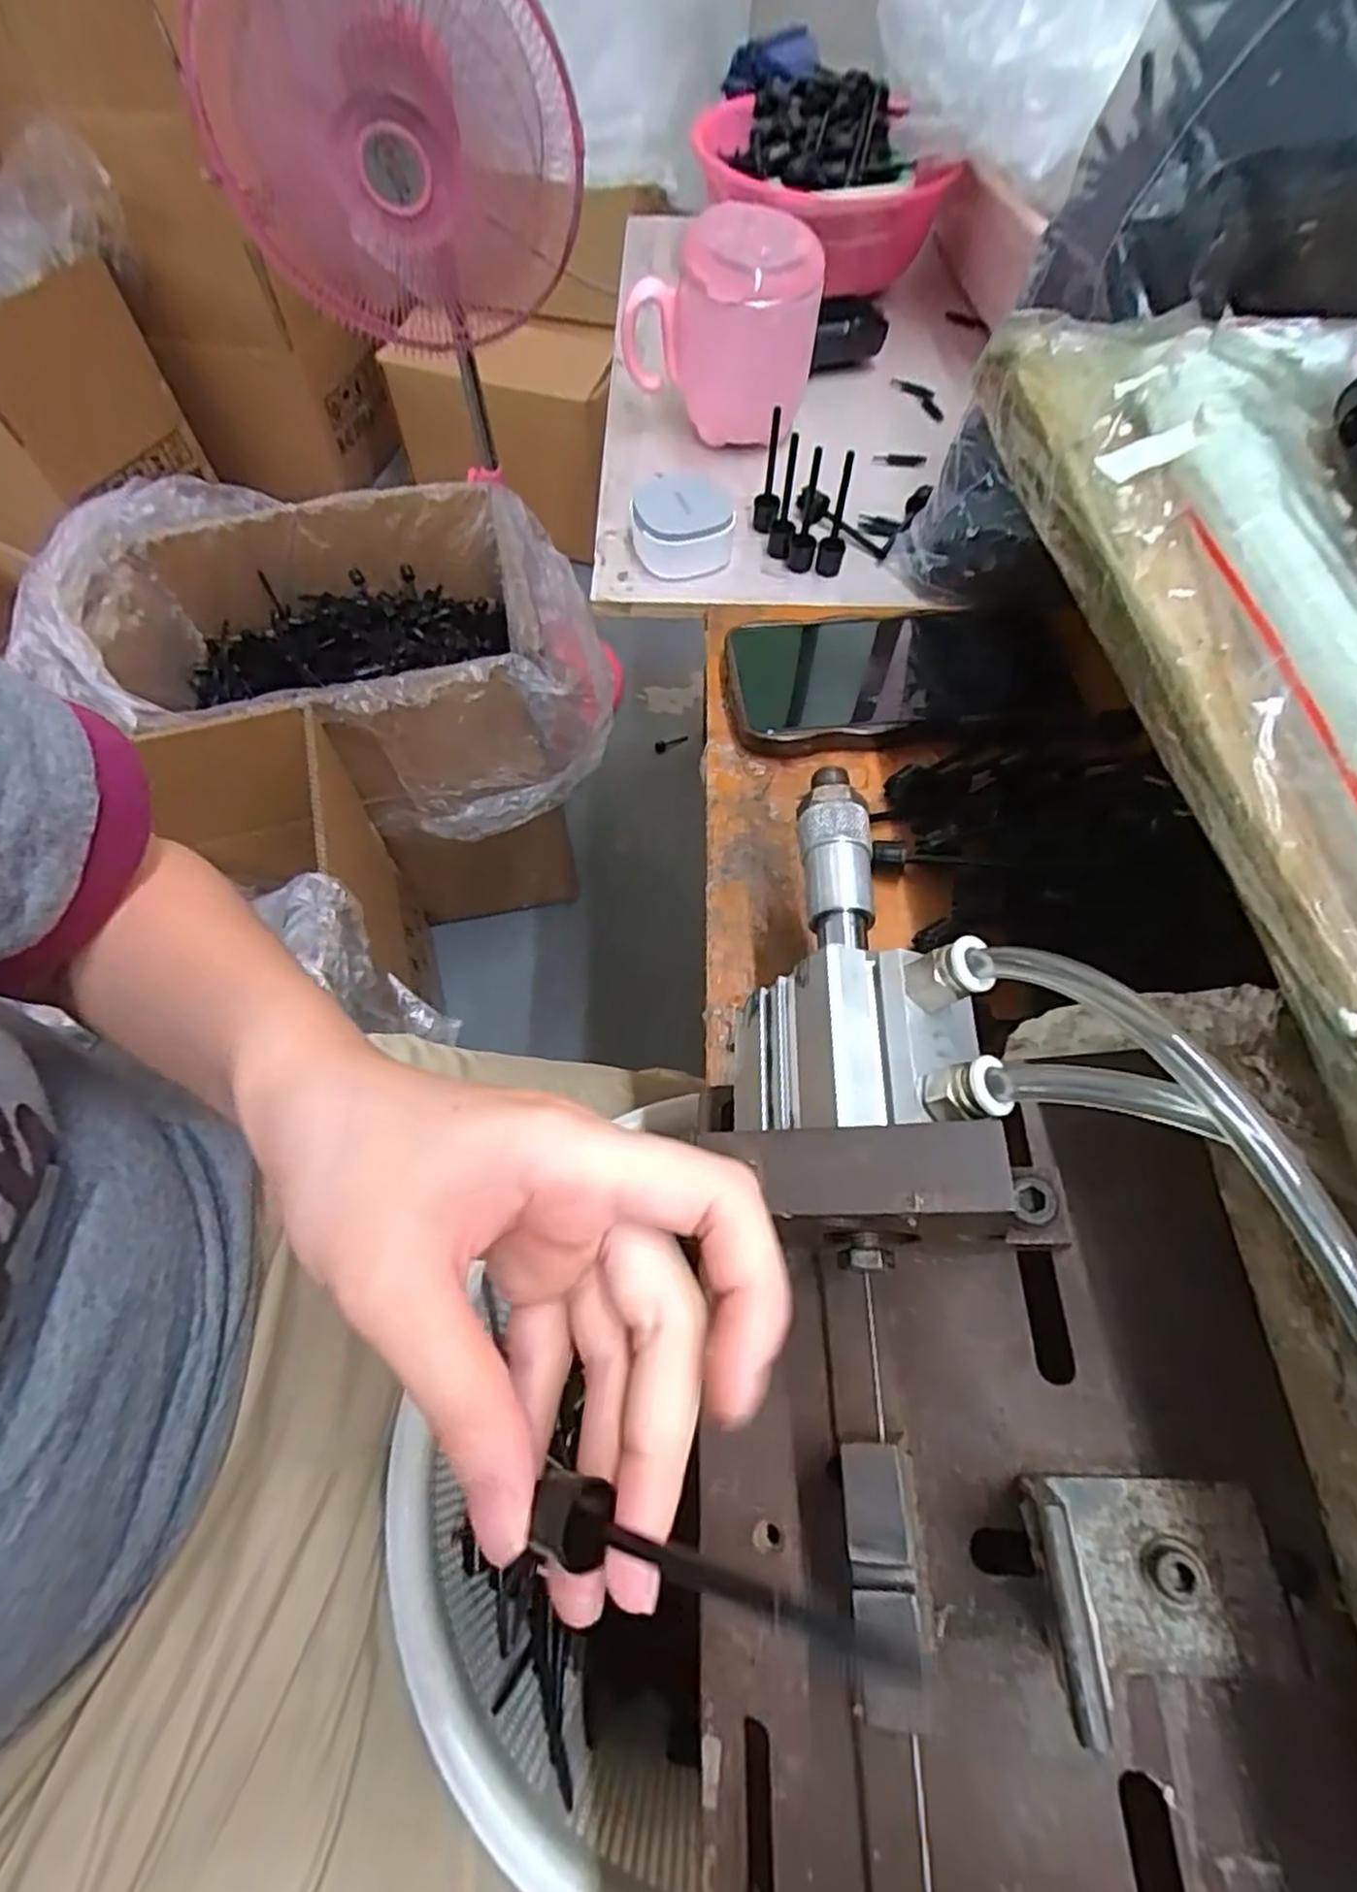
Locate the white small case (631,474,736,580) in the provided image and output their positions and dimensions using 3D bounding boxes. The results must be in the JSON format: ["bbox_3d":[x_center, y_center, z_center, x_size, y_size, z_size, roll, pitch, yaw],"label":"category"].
[{"bbox_3d":[0.001,-0.239,0.426,0.054,0.032,0.062,-6,62,-4],"label":"white small case"}]

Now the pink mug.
[{"bbox_3d":[0.025,-0.364,0.454,0.108,0.102,0.068,14,63,7],"label":"pink mug"}]

